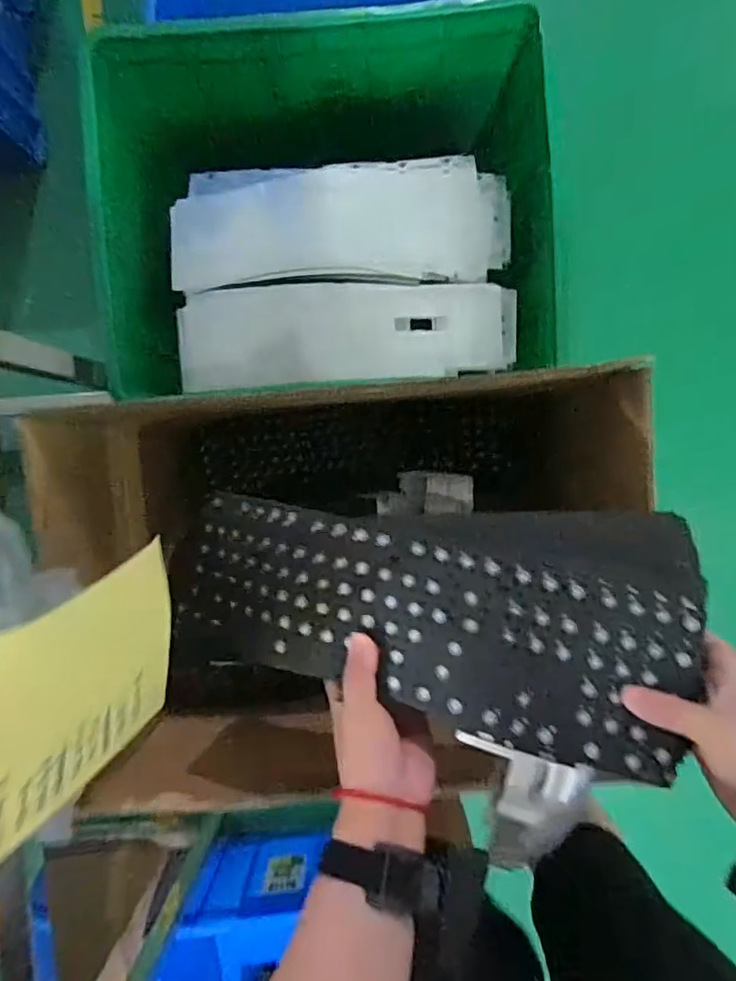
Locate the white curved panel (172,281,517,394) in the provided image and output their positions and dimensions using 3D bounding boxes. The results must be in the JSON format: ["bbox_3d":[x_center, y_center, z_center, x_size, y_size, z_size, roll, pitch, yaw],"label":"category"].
[{"bbox_3d":[-0.033,-0.220,0.818,0.478,0.035,0.137,-2,92,4],"label":"white curved panel"}]

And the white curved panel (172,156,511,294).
[{"bbox_3d":[-0.040,-0.374,0.823,0.478,0.046,0.173,0,92,4],"label":"white curved panel"}]

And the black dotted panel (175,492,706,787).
[{"bbox_3d":[0.038,0.090,0.464,0.401,0.081,0.164,6,92,16],"label":"black dotted panel"}]

